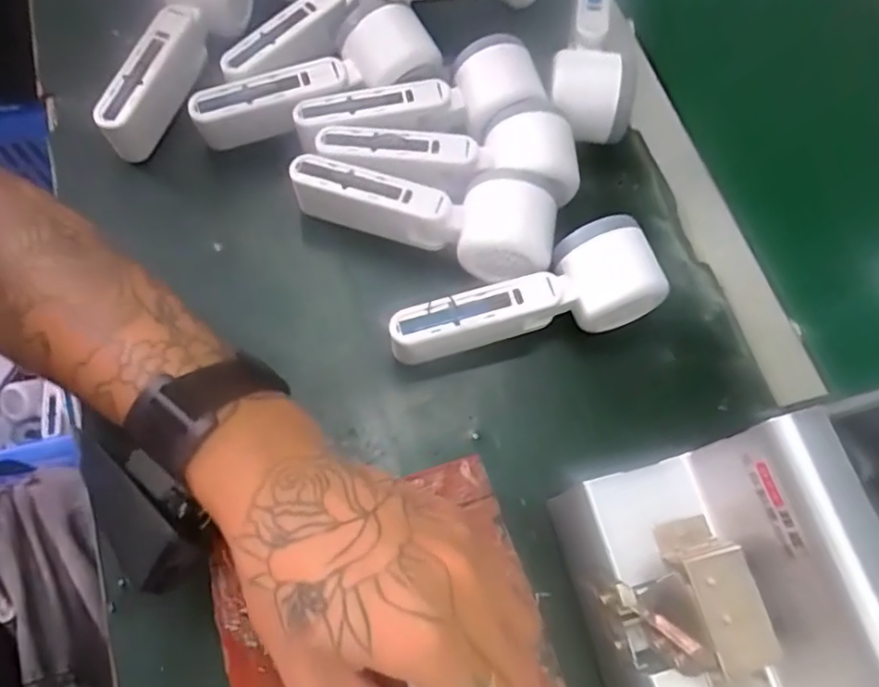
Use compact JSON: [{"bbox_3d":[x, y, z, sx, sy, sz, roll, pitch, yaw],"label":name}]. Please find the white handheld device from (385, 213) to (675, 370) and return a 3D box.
[{"bbox_3d":[0.049,-0.029,0.371,0.162,0.057,0.053,-11,70,-10],"label":"white handheld device"}]

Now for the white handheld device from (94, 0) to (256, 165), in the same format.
[{"bbox_3d":[-0.174,-0.200,0.411,0.062,0.051,0.155,12,67,-1],"label":"white handheld device"}]

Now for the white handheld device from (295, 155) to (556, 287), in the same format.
[{"bbox_3d":[-0.009,-0.085,0.387,0.164,0.057,0.055,18,68,2],"label":"white handheld device"}]

